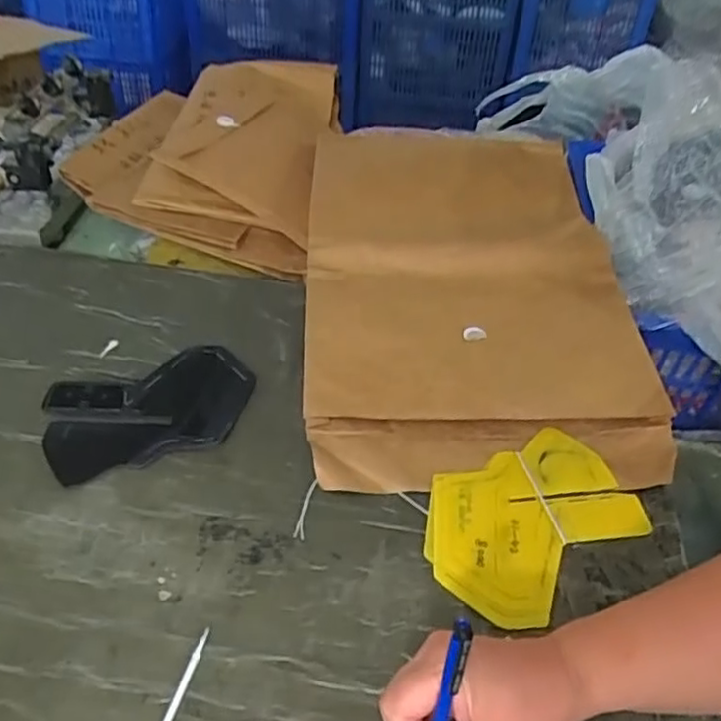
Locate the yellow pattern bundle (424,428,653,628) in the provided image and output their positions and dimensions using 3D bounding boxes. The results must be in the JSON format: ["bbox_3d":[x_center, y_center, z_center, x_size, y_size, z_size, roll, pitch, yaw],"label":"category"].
[{"bbox_3d":[0.143,0.134,0.556,0.186,0.013,0.139,-15,46,-22],"label":"yellow pattern bundle"}]

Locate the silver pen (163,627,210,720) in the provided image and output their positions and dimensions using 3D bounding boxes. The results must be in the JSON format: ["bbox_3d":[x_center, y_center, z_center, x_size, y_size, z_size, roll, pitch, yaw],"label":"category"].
[{"bbox_3d":[-0.125,0.231,0.441,0.007,0.006,0.108,13,42,8],"label":"silver pen"}]

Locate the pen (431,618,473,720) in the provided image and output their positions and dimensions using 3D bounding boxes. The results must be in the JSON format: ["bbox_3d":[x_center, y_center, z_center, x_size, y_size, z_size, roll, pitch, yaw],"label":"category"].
[{"bbox_3d":[0.045,0.205,0.375,0.009,0.139,0.017,10,22,5],"label":"pen"}]

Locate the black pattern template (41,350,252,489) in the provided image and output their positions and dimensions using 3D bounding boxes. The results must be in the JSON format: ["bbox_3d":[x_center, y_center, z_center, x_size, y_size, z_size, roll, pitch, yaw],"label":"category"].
[{"bbox_3d":[-0.195,0.044,0.628,0.189,0.011,0.121,-17,46,-23],"label":"black pattern template"}]

